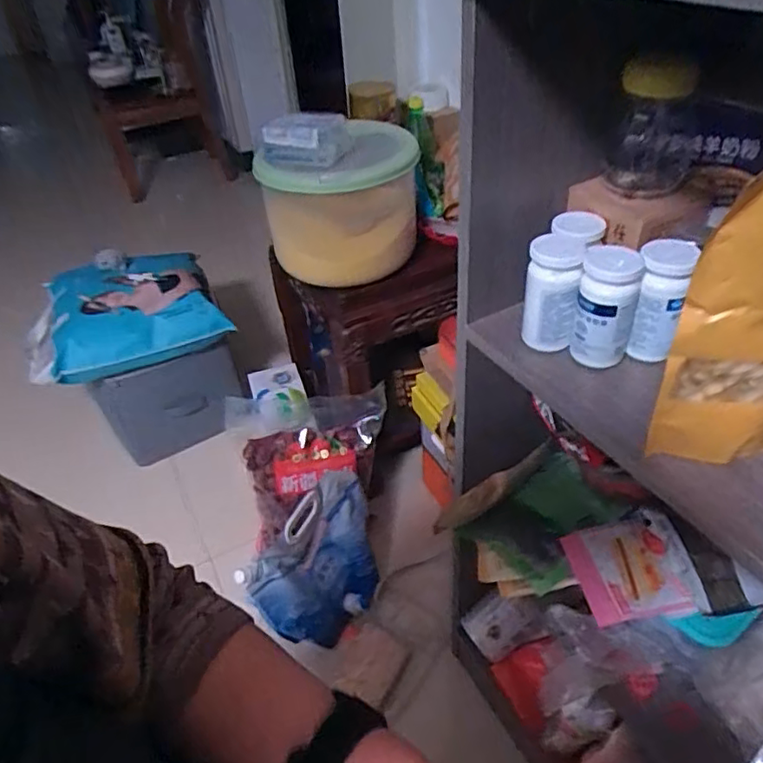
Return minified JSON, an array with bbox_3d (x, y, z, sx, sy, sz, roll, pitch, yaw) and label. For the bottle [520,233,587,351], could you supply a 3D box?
[{"bbox_3d":[0.164,-0.084,0.589,0.049,0.102,0.051,6,42,12],"label":"bottle"}]

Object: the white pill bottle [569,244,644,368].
[{"bbox_3d":[0.207,-0.069,0.564,0.050,0.101,0.048,7,42,14],"label":"white pill bottle"}]

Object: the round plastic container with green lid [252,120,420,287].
[{"bbox_3d":[-0.068,-0.327,1.103,0.259,0.230,0.237,-3,41,2],"label":"round plastic container with green lid"}]

